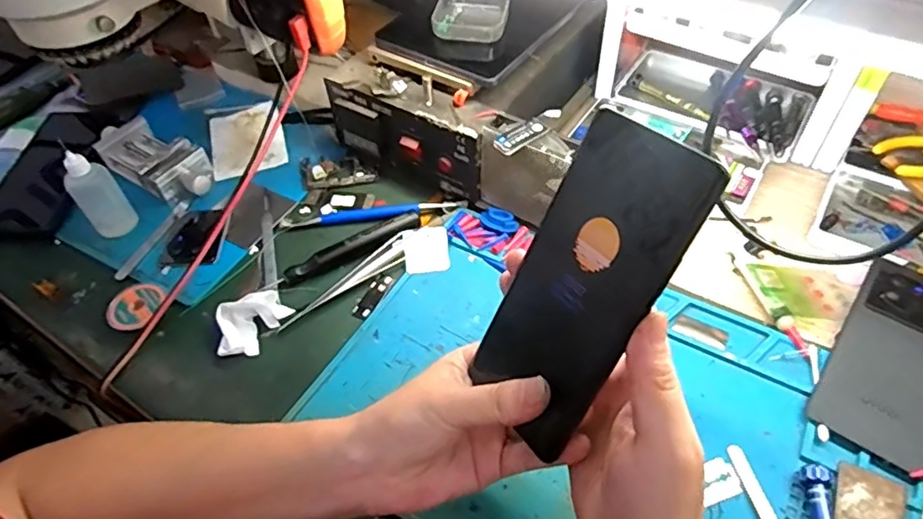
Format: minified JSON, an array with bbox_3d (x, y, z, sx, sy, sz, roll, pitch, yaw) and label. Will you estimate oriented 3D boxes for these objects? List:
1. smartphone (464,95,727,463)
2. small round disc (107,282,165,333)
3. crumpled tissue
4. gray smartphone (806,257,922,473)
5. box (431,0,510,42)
[{"bbox_3d":[0.057,0.012,0.279,0.004,0.159,0.072,2,31,-44],"label":"smartphone"},{"bbox_3d":[-0.261,0.039,0.462,0.039,0.011,0.045,-8,51,-3],"label":"small round disc"},{"bbox_3d":[-0.164,0.049,0.444,0.053,0.025,0.047,-1,51,2],"label":"crumpled tissue"},{"bbox_3d":[0.307,0.067,0.404,0.072,0.013,0.161,31,58,25],"label":"gray smartphone"},{"bbox_3d":[0.010,-0.221,0.517,0.064,0.019,0.066,6,51,8],"label":"box"}]

